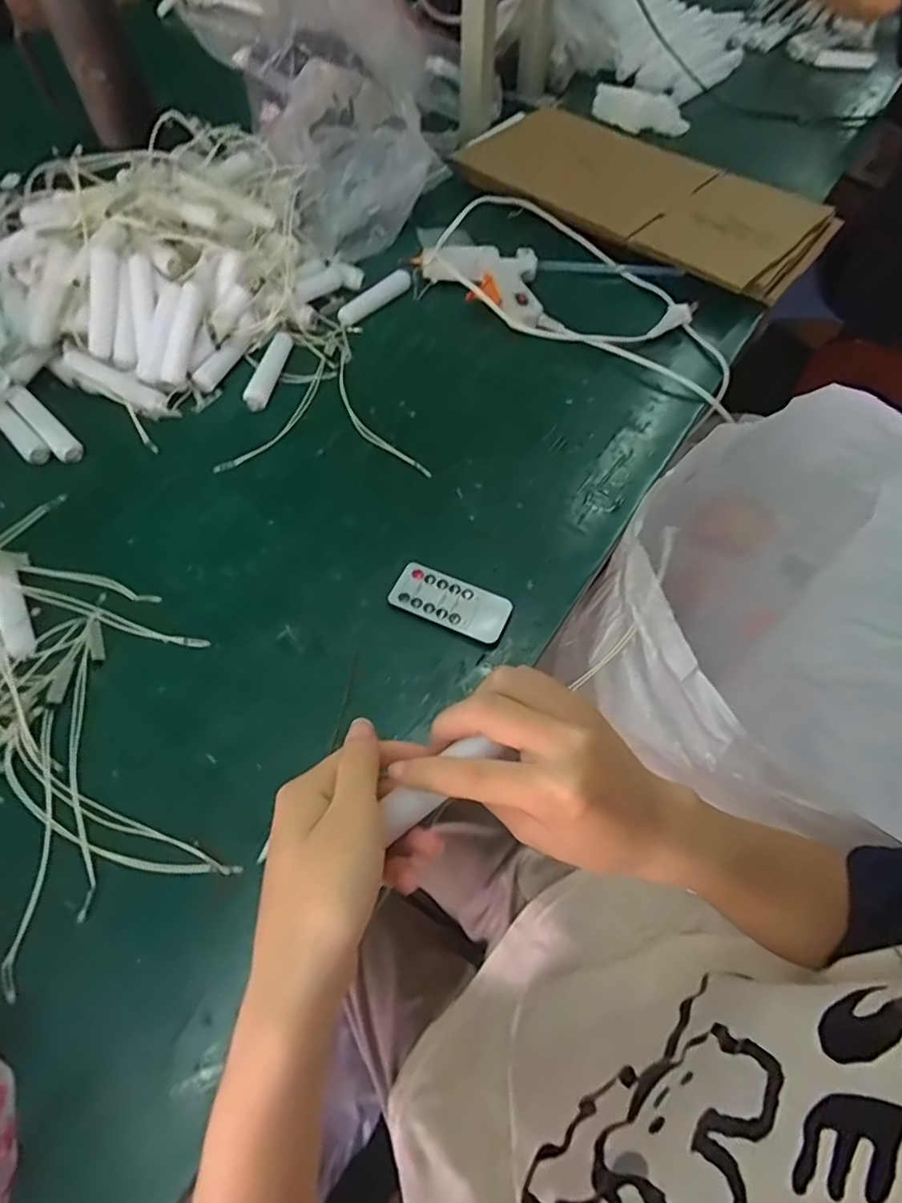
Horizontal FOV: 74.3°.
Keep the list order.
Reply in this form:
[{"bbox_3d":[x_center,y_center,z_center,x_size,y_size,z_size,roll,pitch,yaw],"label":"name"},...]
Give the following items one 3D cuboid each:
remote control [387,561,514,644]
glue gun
[{"bbox_3d":[0.000,0.000,0.420,0.083,0.007,0.038,23,63,13],"label":"remote control"},{"bbox_3d":[0.035,-0.314,0.589,0.125,0.023,0.116,-6,60,-4],"label":"glue gun"}]

